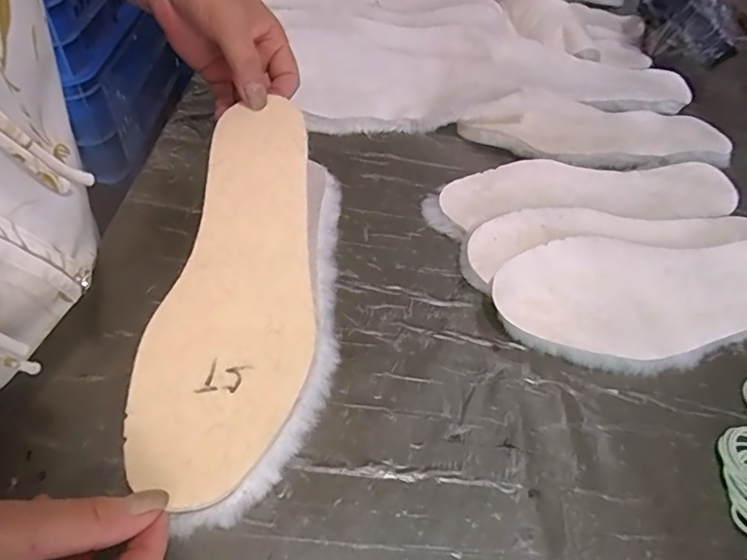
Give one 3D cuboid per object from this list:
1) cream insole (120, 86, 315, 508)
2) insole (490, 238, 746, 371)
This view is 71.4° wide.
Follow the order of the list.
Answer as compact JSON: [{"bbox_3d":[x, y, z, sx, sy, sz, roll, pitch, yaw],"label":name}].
[{"bbox_3d":[-0.080,-0.004,0.313,0.087,0.021,0.250,4,59,-2],"label":"cream insole"},{"bbox_3d":[0.215,0.013,0.371,0.258,0.013,0.093,-1,62,-8],"label":"insole"}]

